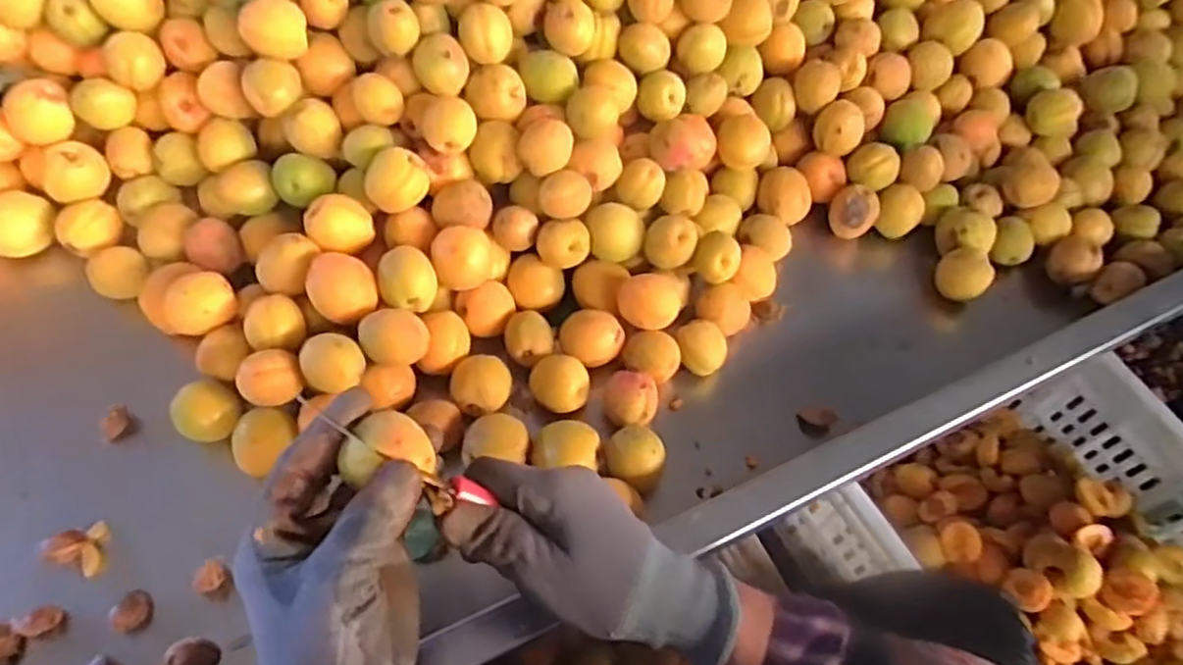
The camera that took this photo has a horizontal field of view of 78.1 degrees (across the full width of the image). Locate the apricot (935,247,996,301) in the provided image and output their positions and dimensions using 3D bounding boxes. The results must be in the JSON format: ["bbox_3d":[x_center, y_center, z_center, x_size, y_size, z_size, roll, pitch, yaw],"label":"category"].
[{"bbox_3d":[0.304,-0.048,0.596,0.040,0.035,0.036,36,61,17],"label":"apricot"}]

